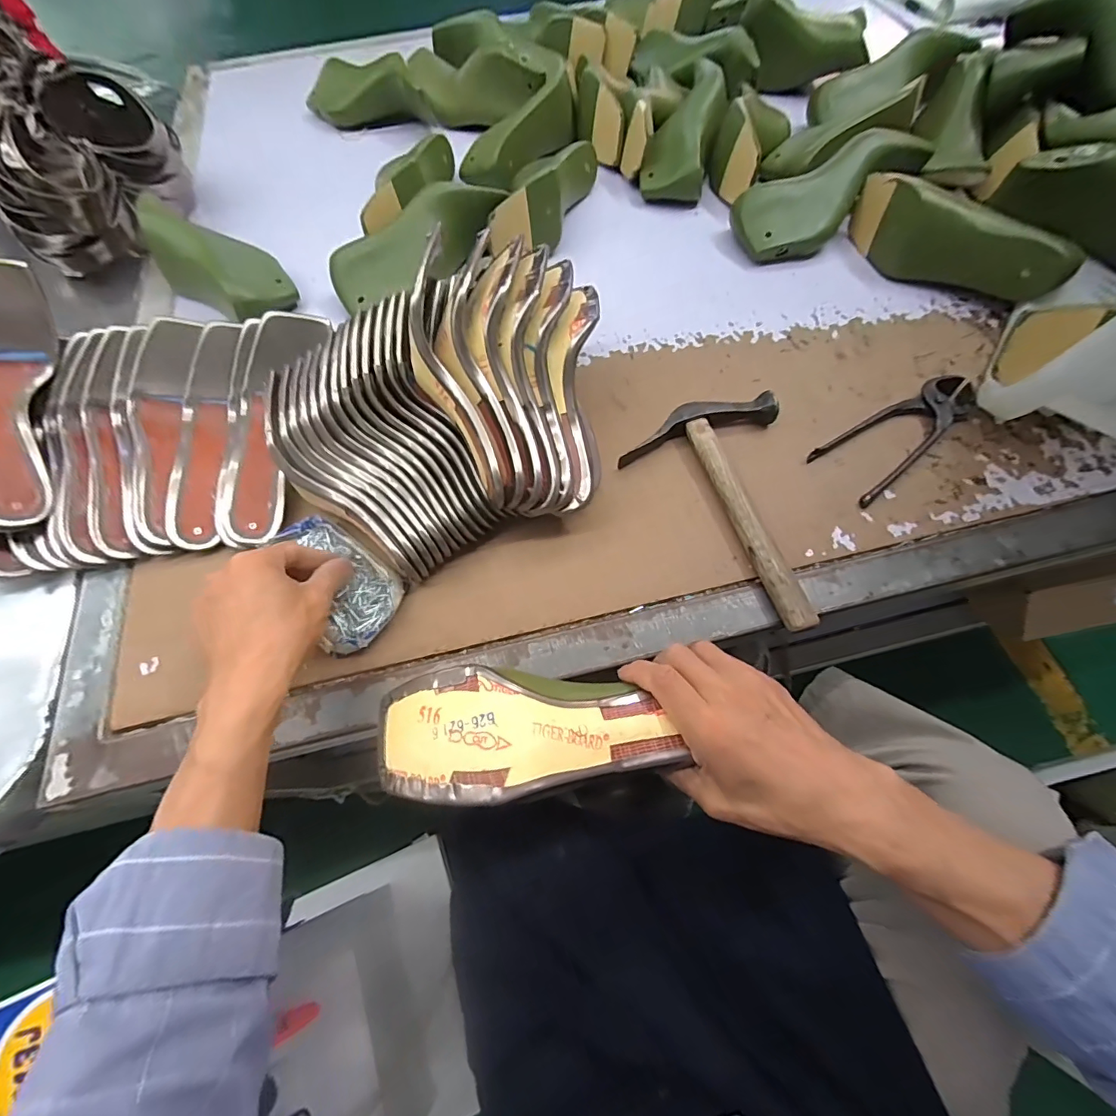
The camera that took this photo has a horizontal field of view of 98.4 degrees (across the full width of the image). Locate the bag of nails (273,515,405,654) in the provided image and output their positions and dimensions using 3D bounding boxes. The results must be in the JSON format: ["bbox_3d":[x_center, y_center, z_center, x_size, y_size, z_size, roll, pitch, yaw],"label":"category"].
[{"bbox_3d":[-0.182,0.010,0.401,0.069,0.023,0.134,-33,67,-15],"label":"bag of nails"}]

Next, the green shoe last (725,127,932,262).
[{"bbox_3d":[0.325,-0.432,0.572,0.224,0.067,0.079,-27,65,1],"label":"green shoe last"}]

